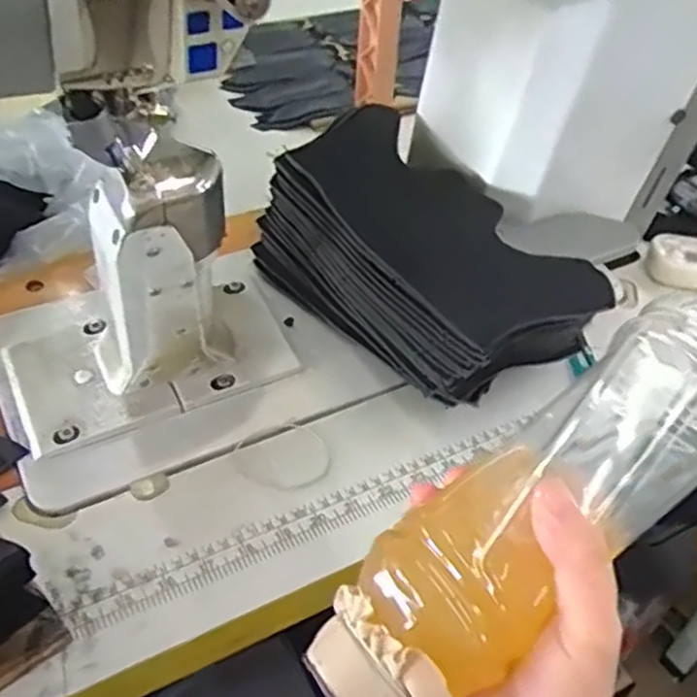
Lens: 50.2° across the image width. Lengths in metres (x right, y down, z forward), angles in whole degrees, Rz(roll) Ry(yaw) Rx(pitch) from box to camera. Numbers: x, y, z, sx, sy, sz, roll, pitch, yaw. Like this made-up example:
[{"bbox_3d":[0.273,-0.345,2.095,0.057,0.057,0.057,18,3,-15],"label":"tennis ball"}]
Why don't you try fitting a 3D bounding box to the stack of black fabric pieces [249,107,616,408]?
[{"bbox_3d":[0.046,-0.065,0.557,0.112,0.106,0.243,-30,53,-31],"label":"stack of black fabric pieces"}]

